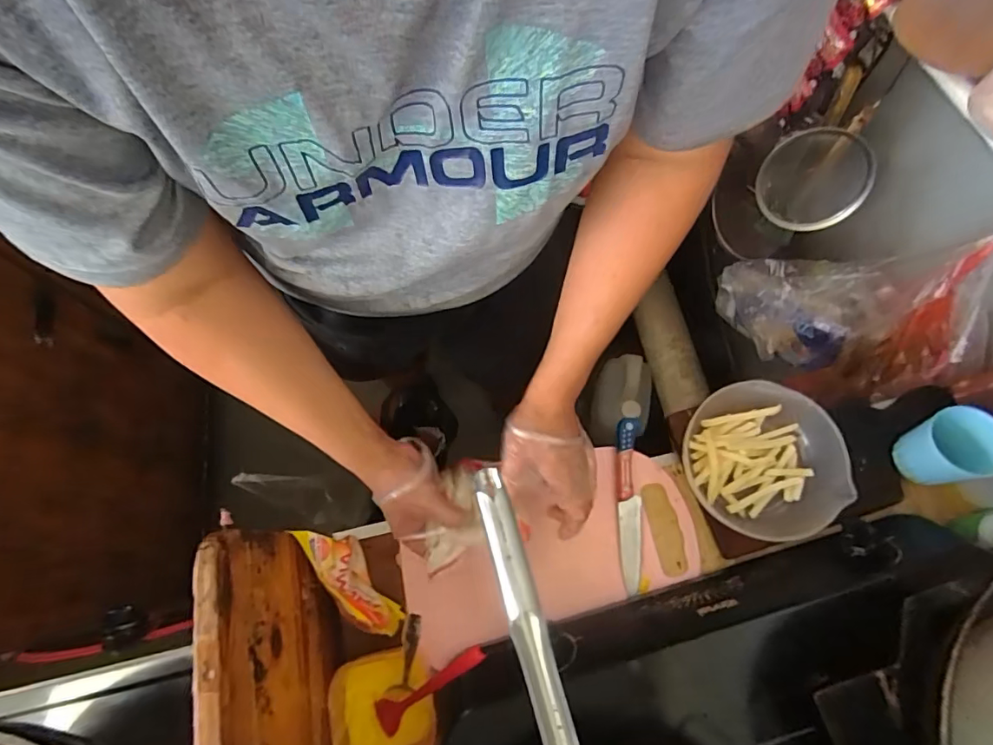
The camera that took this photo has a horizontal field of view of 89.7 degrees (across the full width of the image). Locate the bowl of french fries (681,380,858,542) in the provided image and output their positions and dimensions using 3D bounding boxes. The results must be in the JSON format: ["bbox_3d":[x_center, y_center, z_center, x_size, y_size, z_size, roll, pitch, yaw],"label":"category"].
[{"bbox_3d":[0.303,0.101,0.575,0.172,0.059,0.159,0,70,0],"label":"bowl of french fries"}]

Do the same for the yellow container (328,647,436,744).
[{"bbox_3d":[-0.115,0.342,0.506,0.095,0.057,0.100,0,70,0],"label":"yellow container"}]

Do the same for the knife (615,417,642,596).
[{"bbox_3d":[0.158,0.153,0.592,0.029,0.021,0.196,3,70,1],"label":"knife"}]

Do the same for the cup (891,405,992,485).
[{"bbox_3d":[0.492,0.087,0.561,0.072,0.102,0.073,0,70,0],"label":"cup"}]

